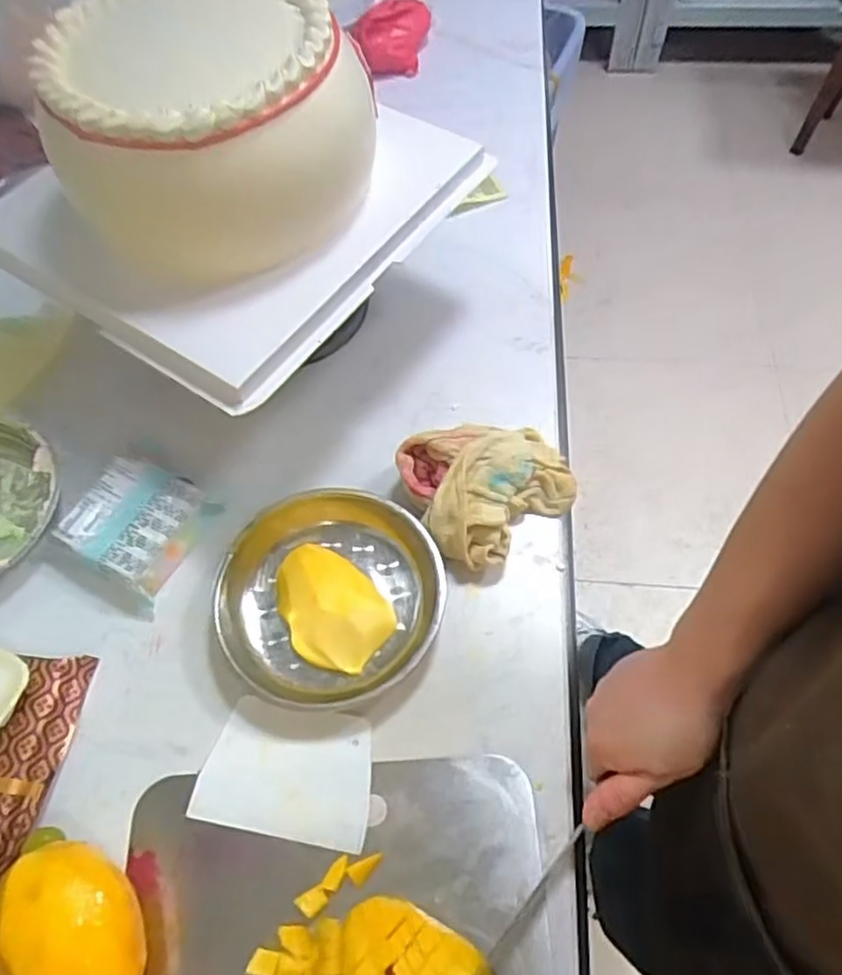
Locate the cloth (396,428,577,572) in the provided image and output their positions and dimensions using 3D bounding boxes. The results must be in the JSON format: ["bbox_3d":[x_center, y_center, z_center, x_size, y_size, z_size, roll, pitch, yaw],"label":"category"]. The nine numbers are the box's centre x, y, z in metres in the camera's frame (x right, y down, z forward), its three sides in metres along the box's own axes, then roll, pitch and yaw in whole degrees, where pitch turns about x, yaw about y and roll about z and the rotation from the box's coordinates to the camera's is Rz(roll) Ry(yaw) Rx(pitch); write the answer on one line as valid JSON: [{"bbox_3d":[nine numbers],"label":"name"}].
[{"bbox_3d":[0.064,-0.006,0.610,0.146,0.051,0.133,-24,63,-11],"label":"cloth"}]

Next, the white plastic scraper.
[{"bbox_3d":[-0.100,0.214,0.523,0.128,0.006,0.090,8,64,6],"label":"white plastic scraper"}]

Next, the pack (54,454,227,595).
[{"bbox_3d":[-0.253,0.028,0.618,0.108,0.032,0.103,26,65,15],"label":"pack"}]

